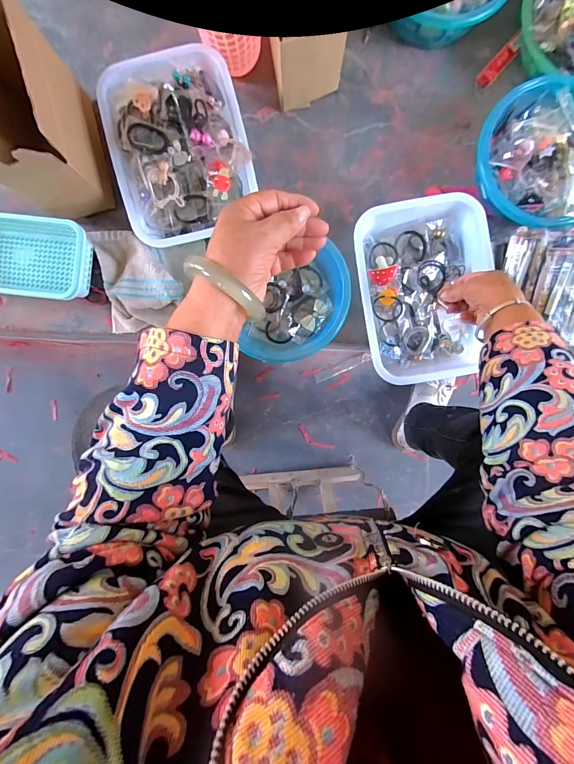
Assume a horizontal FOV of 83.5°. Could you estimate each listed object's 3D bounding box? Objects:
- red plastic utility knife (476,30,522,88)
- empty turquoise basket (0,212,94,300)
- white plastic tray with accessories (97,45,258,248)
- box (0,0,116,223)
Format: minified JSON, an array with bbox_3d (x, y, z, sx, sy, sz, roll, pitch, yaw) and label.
[{"bbox_3d":[0.377,-0.566,0.566,0.025,0.013,0.090,44,94,1],"label":"red plastic utility knife"},{"bbox_3d":[-0.469,-0.218,0.550,0.260,0.051,0.133,7,92,3],"label":"empty turquoise basket"},{"bbox_3d":[-0.170,-0.369,0.504,0.213,0.062,0.274,-15,91,4],"label":"white plastic tray with accessories"},{"bbox_3d":[-0.368,-0.380,0.472,0.106,0.169,0.209,-15,91,4],"label":"box"}]

